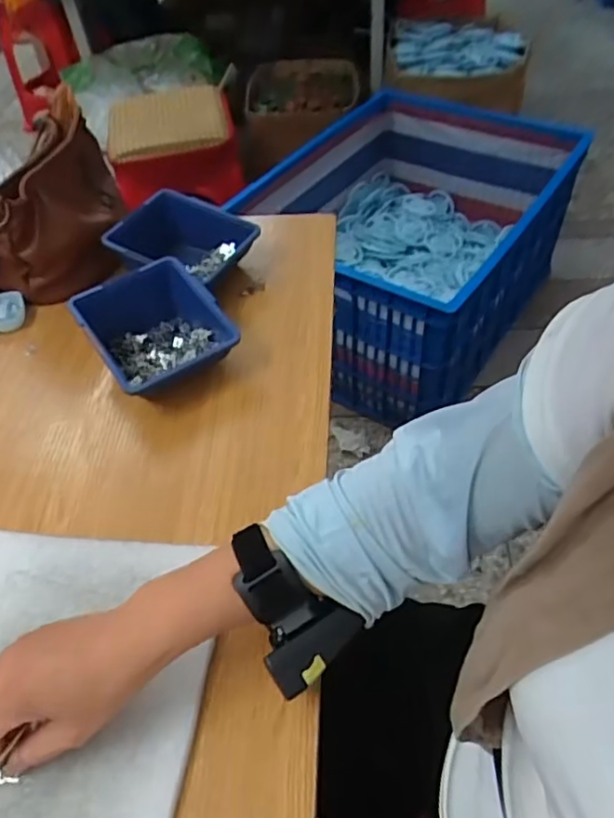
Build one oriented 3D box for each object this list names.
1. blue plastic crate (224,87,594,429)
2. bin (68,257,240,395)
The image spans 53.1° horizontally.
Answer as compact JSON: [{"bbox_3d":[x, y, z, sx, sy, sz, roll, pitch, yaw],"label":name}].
[{"bbox_3d":[0.259,-0.435,1.595,0.619,0.408,0.817,25,54,23],"label":"blue plastic crate"},{"bbox_3d":[-0.147,-0.073,0.617,0.122,0.074,0.138,-29,53,-22],"label":"bin"}]

